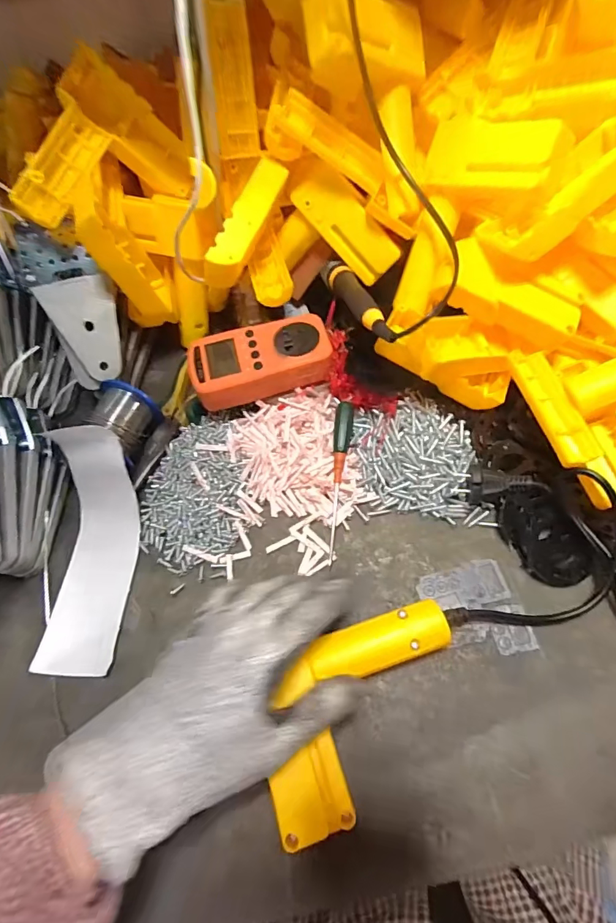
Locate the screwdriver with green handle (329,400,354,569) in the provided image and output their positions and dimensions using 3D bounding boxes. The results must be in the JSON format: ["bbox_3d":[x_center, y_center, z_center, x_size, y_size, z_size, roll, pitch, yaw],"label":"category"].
[{"bbox_3d":[0.027,0.016,0.380,0.015,0.015,0.140,5,79,7],"label":"screwdriver with green handle"}]

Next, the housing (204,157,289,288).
[{"bbox_3d":[-0.051,-0.210,0.380,0.031,0.019,0.108,29,79,-25],"label":"housing"}]

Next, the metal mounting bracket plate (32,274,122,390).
[{"bbox_3d":[-0.199,-0.119,0.404,0.058,0.091,0.020,-24,25,-19],"label":"metal mounting bracket plate"}]

